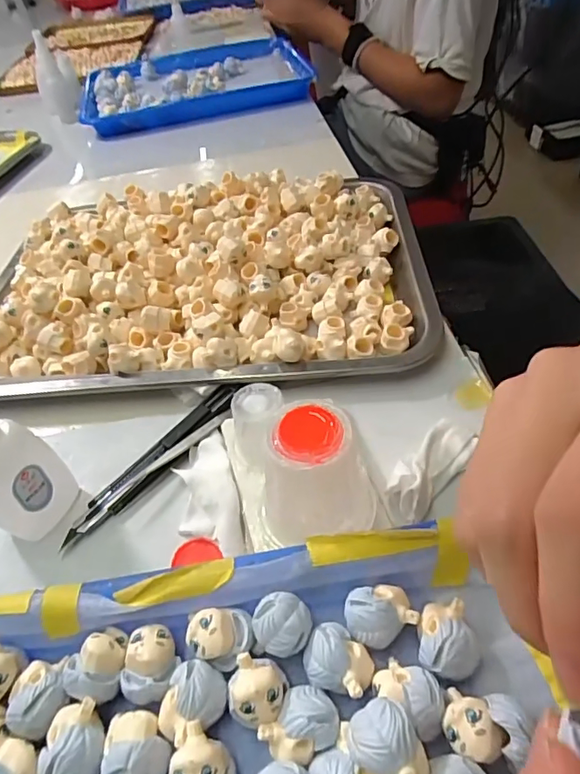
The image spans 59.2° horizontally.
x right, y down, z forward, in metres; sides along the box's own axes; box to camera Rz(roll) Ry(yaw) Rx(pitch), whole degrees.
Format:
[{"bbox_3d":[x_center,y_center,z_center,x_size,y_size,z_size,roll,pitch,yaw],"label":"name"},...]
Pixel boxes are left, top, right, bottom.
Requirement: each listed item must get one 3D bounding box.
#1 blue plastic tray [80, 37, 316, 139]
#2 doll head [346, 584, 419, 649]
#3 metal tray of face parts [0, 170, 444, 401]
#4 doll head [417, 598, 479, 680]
[{"bbox_3d":[-0.141,-0.459,0.772,0.330,0.035,0.248,-13,47,-5],"label":"blue plastic tray"},{"bbox_3d":[0.038,0.096,0.217,0.029,0.016,0.022,-12,47,-4],"label":"doll head"},{"bbox_3d":[-0.071,-0.096,0.410,0.346,0.043,0.251,-4,47,4],"label":"metal tray of face parts"},{"bbox_3d":[0.064,0.102,0.208,0.022,0.016,0.028,2,47,9],"label":"doll head"}]

